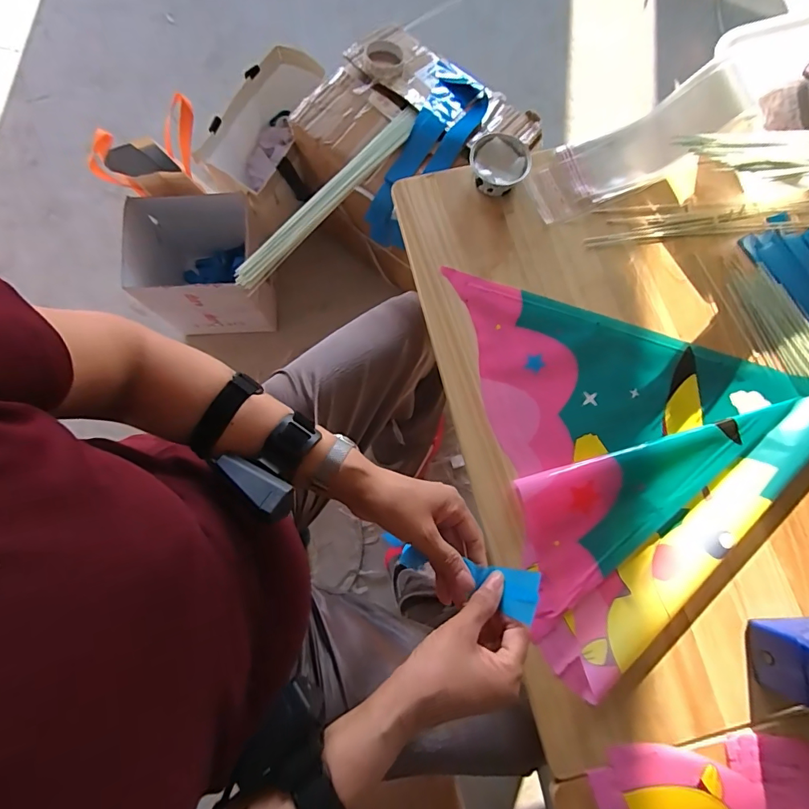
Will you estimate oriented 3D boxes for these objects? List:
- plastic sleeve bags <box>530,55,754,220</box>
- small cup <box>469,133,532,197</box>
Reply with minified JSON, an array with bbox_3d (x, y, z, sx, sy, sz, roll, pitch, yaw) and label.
[{"bbox_3d":[0.314,-0.360,0.611,0.285,0.045,0.101,-27,80,10],"label":"plastic sleeve bags"},{"bbox_3d":[0.132,-0.335,0.607,0.074,0.039,0.078,0,79,-1],"label":"small cup"}]

